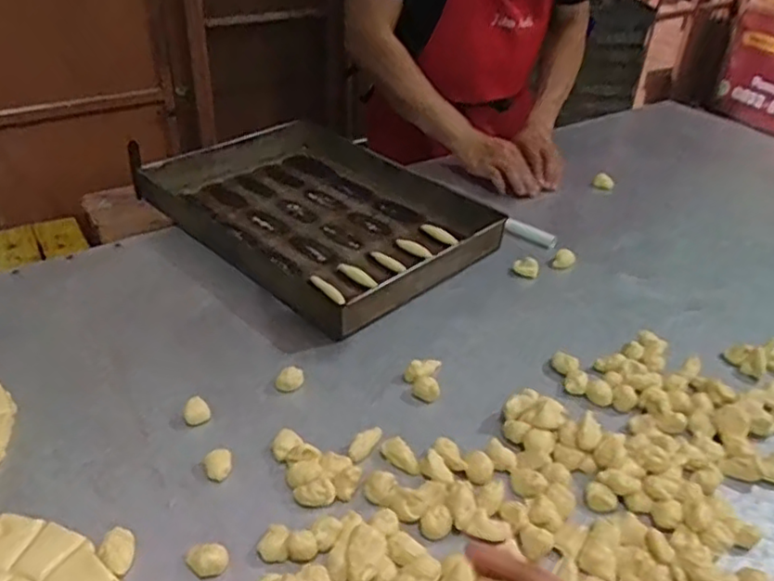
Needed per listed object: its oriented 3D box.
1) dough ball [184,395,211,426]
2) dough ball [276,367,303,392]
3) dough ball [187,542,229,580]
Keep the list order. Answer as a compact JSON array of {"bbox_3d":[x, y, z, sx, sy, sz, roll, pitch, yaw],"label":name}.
[{"bbox_3d":[-0.207,0.131,0.715,0.027,0.017,0.029,-8,36,-14],"label":"dough ball"},{"bbox_3d":[-0.113,0.102,0.764,0.033,0.016,0.025,-4,36,-9],"label":"dough ball"},{"bbox_3d":[-0.156,0.235,0.572,0.034,0.016,0.028,-10,37,-17],"label":"dough ball"}]

